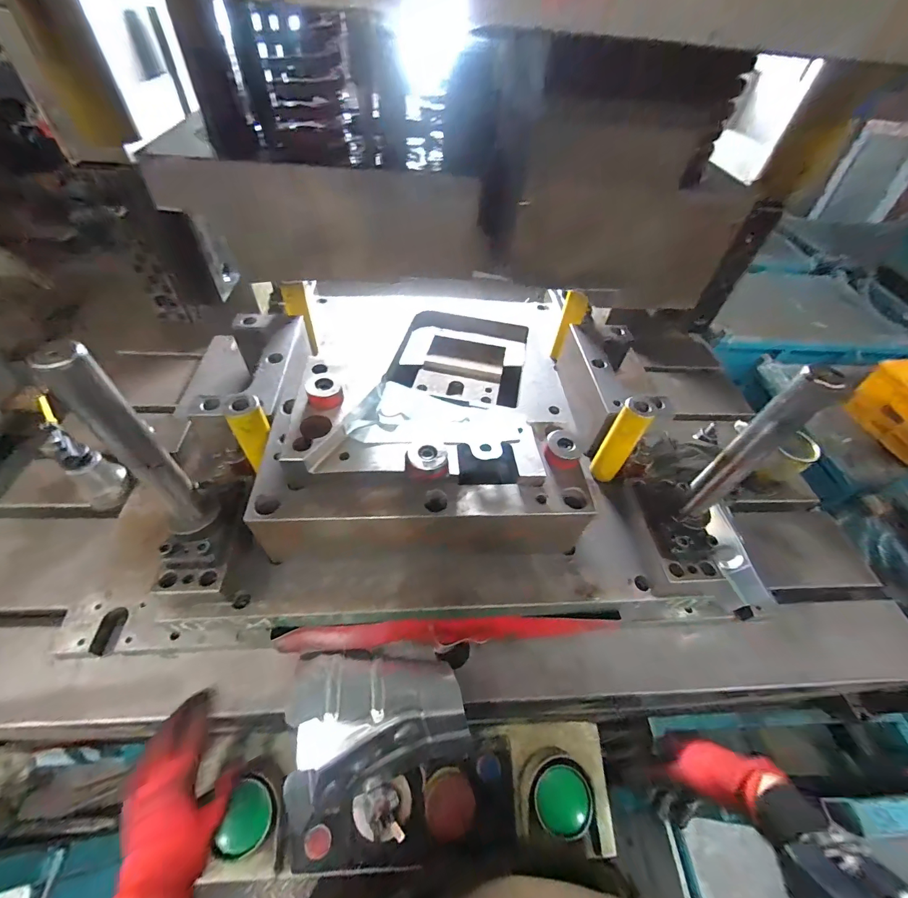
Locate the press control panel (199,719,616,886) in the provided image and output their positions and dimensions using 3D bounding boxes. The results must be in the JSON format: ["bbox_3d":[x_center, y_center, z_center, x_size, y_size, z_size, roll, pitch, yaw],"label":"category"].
[{"bbox_3d":[-0.039,0.426,0.489,0.450,0.085,0.133,1,49,-5],"label":"press control panel"}]

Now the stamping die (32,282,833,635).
[{"bbox_3d":[-0.009,-0.118,0.600,0.630,0.286,0.652,0,49,-6],"label":"stamping die"}]

